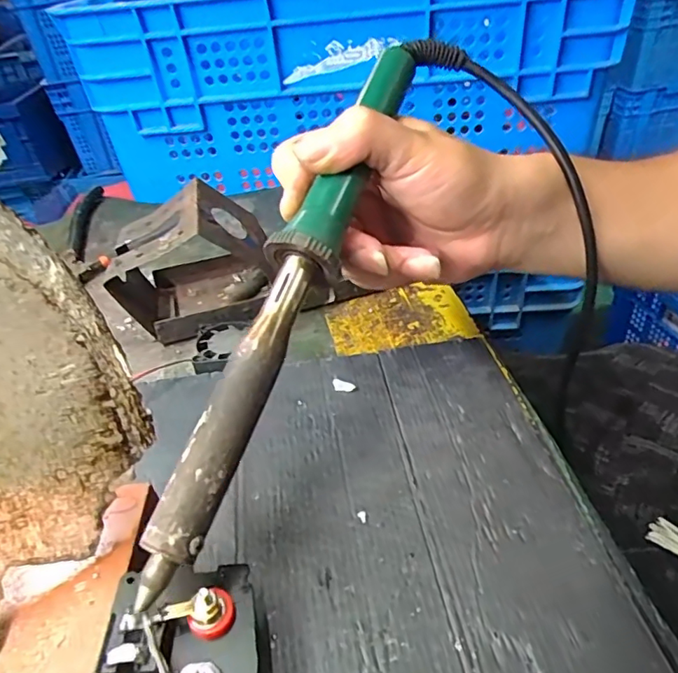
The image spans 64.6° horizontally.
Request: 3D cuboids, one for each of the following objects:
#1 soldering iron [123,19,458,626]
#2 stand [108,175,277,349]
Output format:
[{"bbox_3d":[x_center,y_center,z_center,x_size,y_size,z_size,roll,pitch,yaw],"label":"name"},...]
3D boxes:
[{"bbox_3d":[-0.013,-0.031,0.221,0.030,0.022,0.279,15,68,23],"label":"soldering iron"},{"bbox_3d":[-0.094,-0.050,0.355,0.101,0.079,0.074,-9,39,-3],"label":"stand"}]

